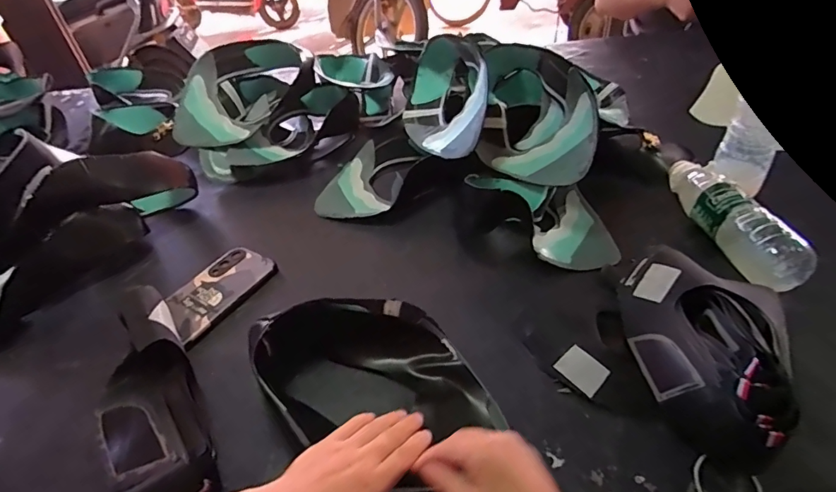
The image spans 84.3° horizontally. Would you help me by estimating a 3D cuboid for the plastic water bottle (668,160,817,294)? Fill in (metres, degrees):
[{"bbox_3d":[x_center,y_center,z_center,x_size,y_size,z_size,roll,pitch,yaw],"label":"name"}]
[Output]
[{"bbox_3d":[0.383,-0.040,0.572,0.058,0.058,0.223,-5,40,0],"label":"plastic water bottle"}]

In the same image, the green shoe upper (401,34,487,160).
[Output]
[{"bbox_3d":[0.034,-0.225,0.688,0.116,0.107,0.255,-4,40,1],"label":"green shoe upper"}]

